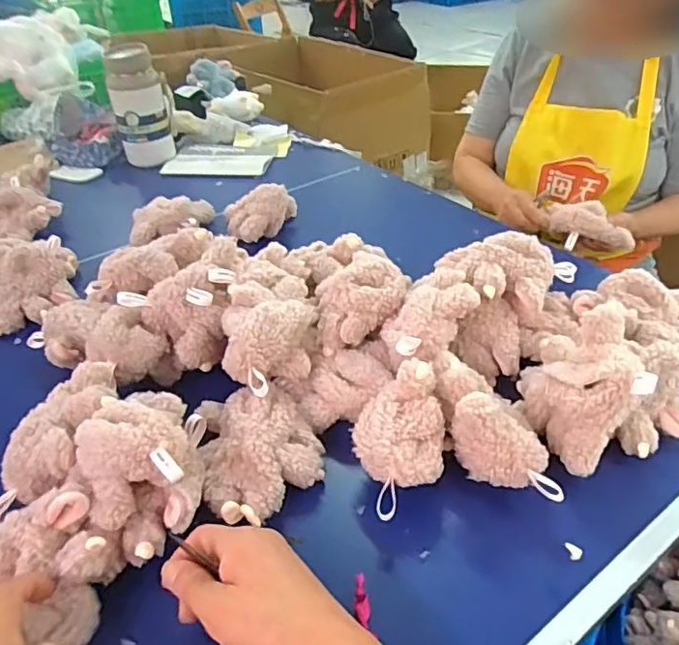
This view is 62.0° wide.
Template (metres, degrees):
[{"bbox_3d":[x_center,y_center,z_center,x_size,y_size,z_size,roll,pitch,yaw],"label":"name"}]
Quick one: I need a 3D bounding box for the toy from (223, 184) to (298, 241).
[{"bbox_3d":[-0.116,-0.164,0.853,0.107,0.068,0.083,-10,38,-8],"label":"toy"}]

